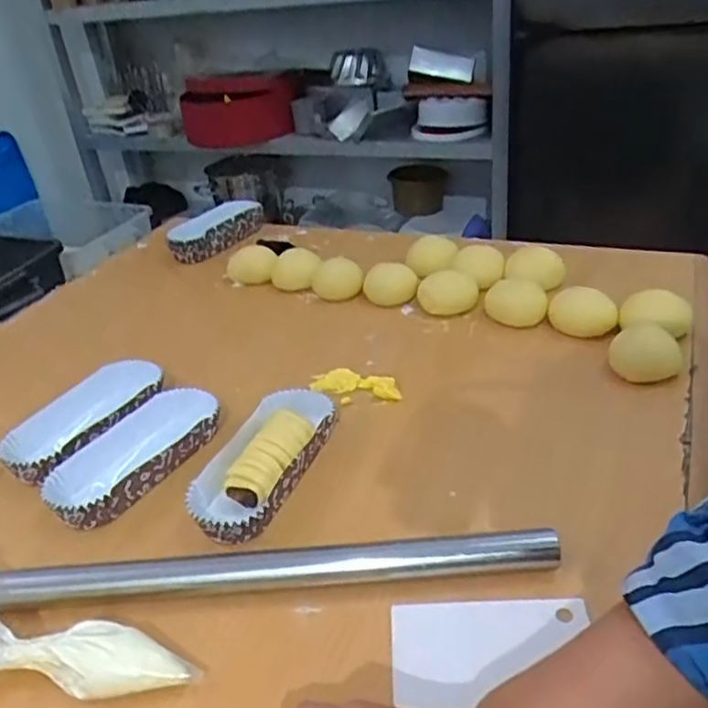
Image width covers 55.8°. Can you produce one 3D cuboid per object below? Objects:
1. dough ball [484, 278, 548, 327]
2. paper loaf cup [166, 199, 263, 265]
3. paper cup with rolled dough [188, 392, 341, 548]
[{"bbox_3d":[0.161,-0.052,0.661,0.057,0.029,0.043,23,43,38],"label":"dough ball"},{"bbox_3d":[-0.179,-0.166,0.890,0.040,0.045,0.136,23,43,38],"label":"paper loaf cup"},{"bbox_3d":[-0.069,0.073,0.494,0.066,0.029,0.146,12,37,27],"label":"paper cup with rolled dough"}]

